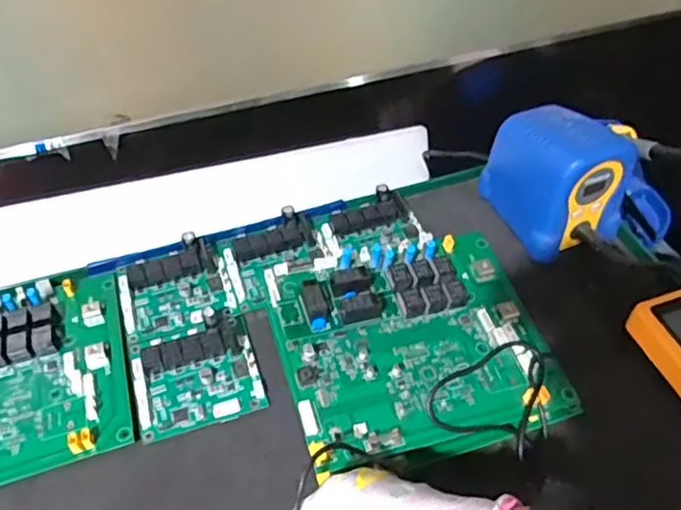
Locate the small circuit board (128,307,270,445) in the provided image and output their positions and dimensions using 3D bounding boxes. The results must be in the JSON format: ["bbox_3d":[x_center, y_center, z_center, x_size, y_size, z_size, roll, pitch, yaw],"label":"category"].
[{"bbox_3d":[-0.114,0.091,0.476,0.094,0.019,0.089,-17,50,-11],"label":"small circuit board"}]

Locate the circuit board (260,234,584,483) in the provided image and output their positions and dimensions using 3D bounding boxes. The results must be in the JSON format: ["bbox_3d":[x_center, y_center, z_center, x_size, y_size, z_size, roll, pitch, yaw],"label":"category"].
[{"bbox_3d":[0.056,0.059,0.469,0.205,0.043,0.181,-13,49,-8],"label":"circuit board"}]

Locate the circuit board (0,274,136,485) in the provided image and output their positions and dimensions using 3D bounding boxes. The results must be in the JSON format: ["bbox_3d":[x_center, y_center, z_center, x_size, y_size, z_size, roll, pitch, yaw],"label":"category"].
[{"bbox_3d":[-0.272,0.095,0.467,0.199,0.030,0.169,-16,49,-10],"label":"circuit board"}]

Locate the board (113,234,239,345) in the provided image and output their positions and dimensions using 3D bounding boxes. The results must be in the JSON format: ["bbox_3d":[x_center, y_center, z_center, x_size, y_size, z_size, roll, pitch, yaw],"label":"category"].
[{"bbox_3d":[-0.145,0.026,0.528,0.094,0.023,0.079,-20,50,-14],"label":"board"}]

